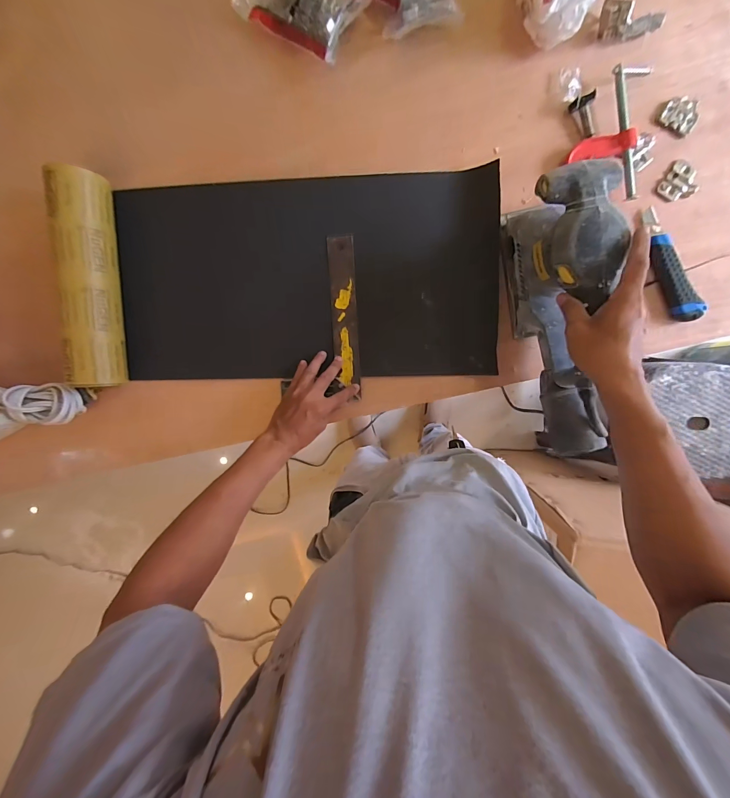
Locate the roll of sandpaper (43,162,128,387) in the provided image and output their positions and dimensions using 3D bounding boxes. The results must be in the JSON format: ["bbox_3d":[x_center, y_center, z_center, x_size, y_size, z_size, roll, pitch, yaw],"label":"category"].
[{"bbox_3d":[-0.408,-0.172,0.502,0.056,0.067,0.305,1,96,4],"label":"roll of sandpaper"}]

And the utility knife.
[{"bbox_3d":[0.443,-0.196,0.490,0.035,0.031,0.172,-24,94,6],"label":"utility knife"}]

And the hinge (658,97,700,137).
[{"bbox_3d":[0.443,-0.399,0.473,0.051,0.010,0.044,37,97,-1],"label":"hinge"}]

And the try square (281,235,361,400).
[{"bbox_3d":[-0.068,-0.130,0.532,0.120,0.016,0.244,2,96,4],"label":"try square"}]

